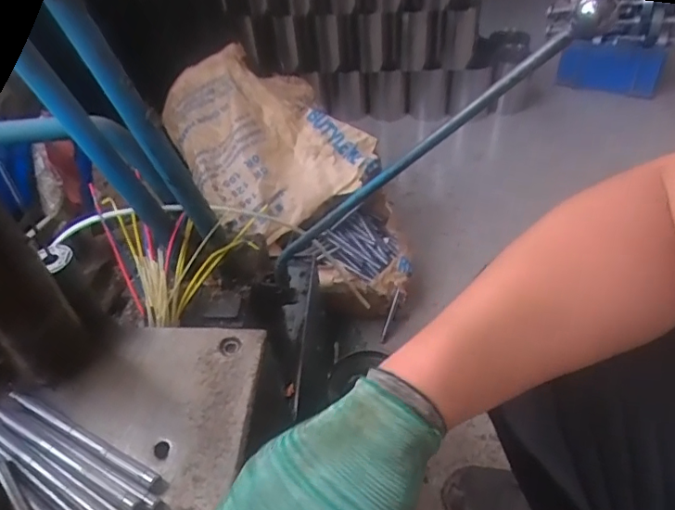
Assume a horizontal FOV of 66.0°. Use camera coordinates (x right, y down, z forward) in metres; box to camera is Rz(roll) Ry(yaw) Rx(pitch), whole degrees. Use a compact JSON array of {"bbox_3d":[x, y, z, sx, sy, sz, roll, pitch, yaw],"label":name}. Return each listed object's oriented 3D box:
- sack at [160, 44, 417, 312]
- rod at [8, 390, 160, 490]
[{"bbox_3d":[-0.109,-0.165,1.086,0.352,0.317,0.528,-22,46,-16],"label":"sack"},{"bbox_3d":[-0.201,0.140,0.404,0.160,0.007,0.010,19,49,24],"label":"rod"}]

